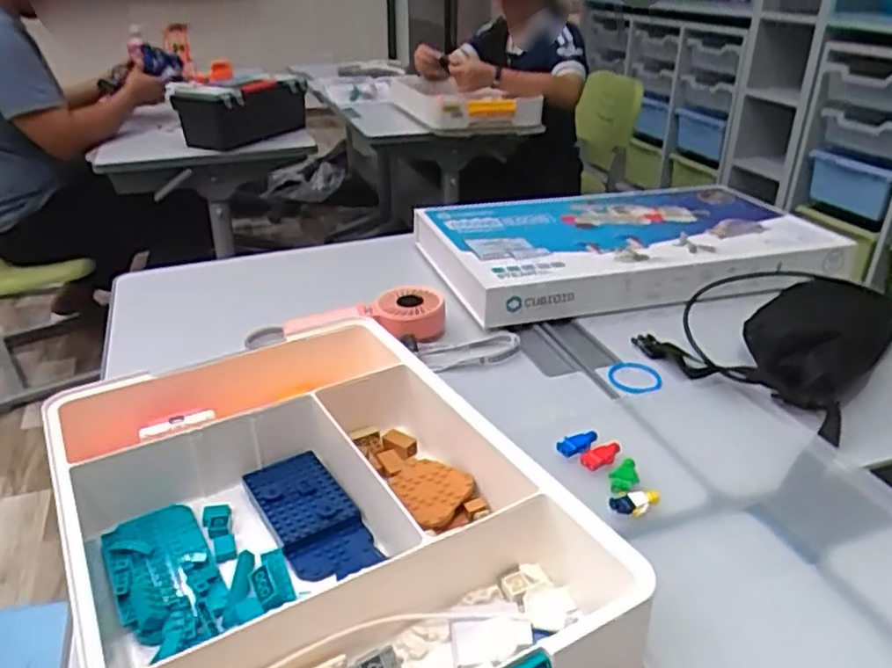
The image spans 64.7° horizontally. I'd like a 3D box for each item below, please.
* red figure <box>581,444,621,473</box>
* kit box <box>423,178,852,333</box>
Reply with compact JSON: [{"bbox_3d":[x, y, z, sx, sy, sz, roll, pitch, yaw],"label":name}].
[{"bbox_3d":[0.136,0.107,0.614,0.037,0.012,0.019,-15,32,-28],"label":"red figure"},{"bbox_3d":[0.245,-0.136,1.035,0.527,0.059,0.346,-8,29,-16],"label":"kit box"}]

